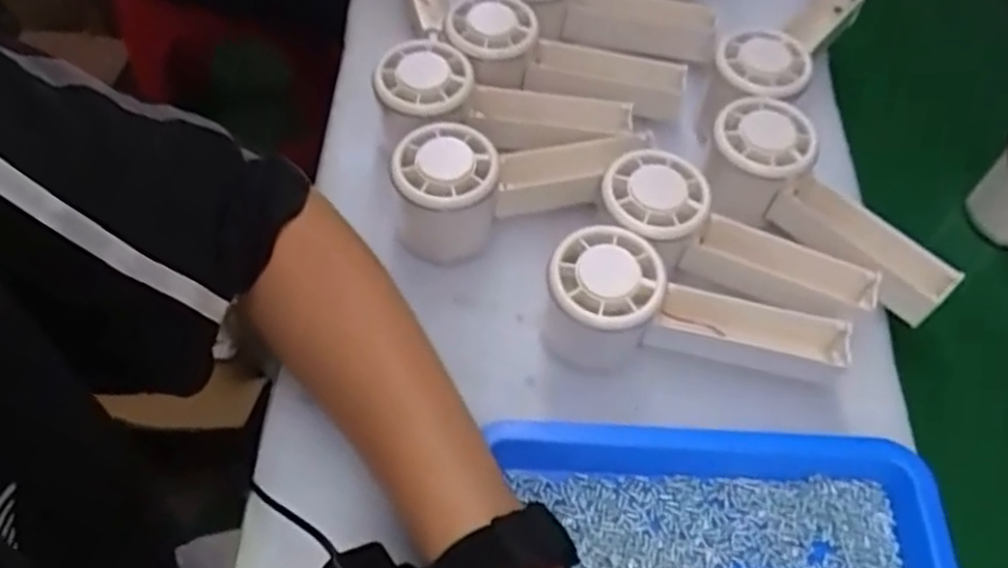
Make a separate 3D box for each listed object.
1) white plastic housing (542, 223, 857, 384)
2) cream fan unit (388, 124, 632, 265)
[{"bbox_3d":[0.098,0.013,0.401,0.150,0.059,0.051,3,59,1],"label":"white plastic housing"},{"bbox_3d":[0.001,-0.060,0.447,0.129,0.061,0.058,-23,62,-14],"label":"cream fan unit"}]

